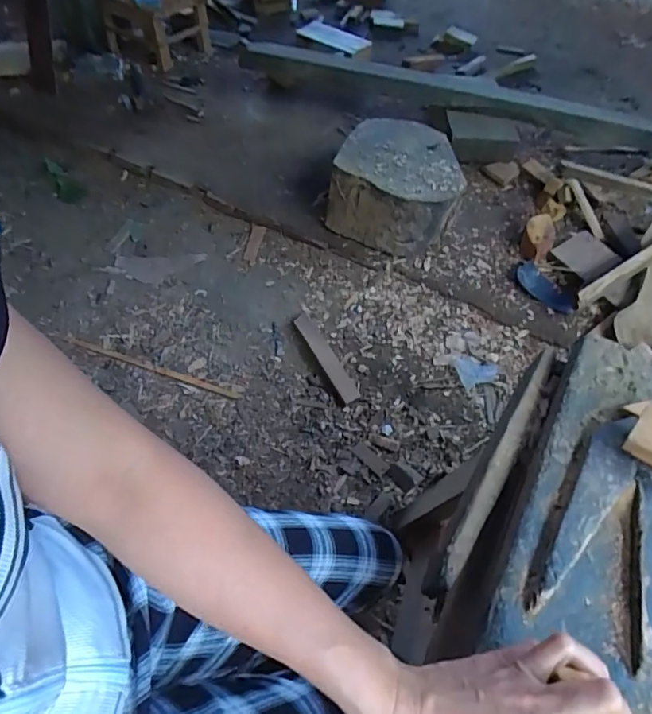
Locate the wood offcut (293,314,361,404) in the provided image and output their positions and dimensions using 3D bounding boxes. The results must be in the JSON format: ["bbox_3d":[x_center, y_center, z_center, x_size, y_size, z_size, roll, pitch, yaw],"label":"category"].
[{"bbox_3d":[0.000,0.001,1.311,0.052,0.013,0.275,-25,68,-21],"label":"wood offcut"}]

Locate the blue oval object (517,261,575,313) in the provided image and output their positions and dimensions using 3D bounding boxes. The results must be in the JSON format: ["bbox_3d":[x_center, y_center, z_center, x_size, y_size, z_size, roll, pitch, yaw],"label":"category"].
[{"bbox_3d":[0.617,-0.192,1.404,0.087,0.029,0.201,-30,59,-23],"label":"blue oval object"}]

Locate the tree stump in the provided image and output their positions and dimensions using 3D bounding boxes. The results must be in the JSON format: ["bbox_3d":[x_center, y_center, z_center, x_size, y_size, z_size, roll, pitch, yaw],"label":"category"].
[{"bbox_3d":[0.221,-0.511,1.504,0.356,0.231,0.399,17,53,10],"label":"tree stump"}]

